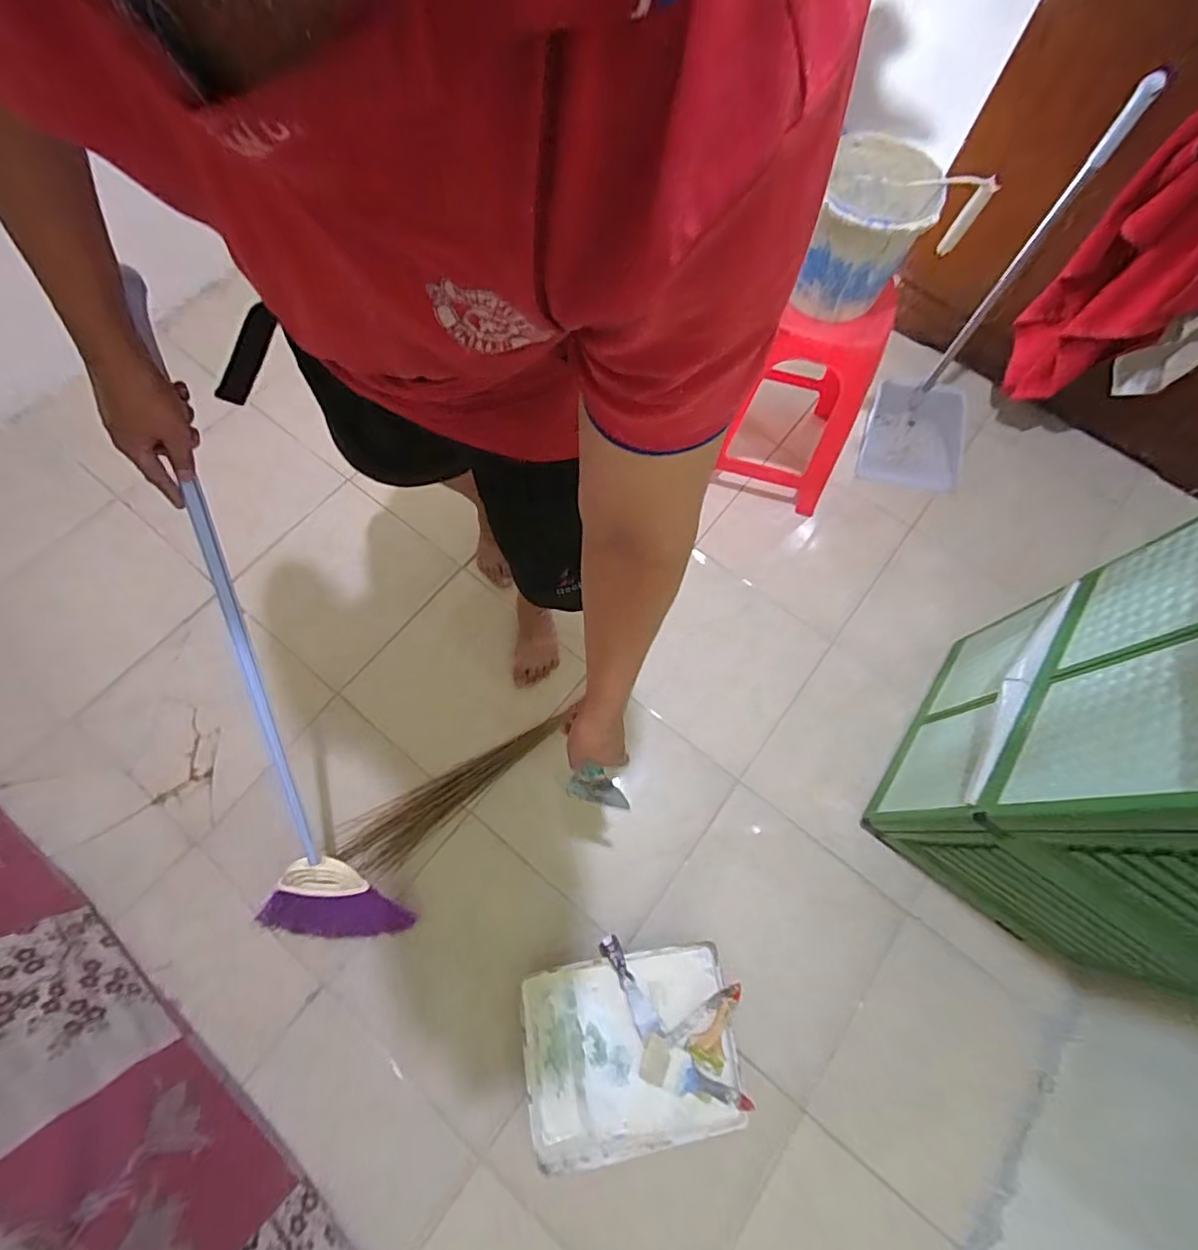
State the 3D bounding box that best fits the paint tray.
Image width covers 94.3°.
[{"bbox_3d":[0.054,0.775,1.029,0.383,0.066,0.303,-9,70,-4],"label":"paint tray"}]

